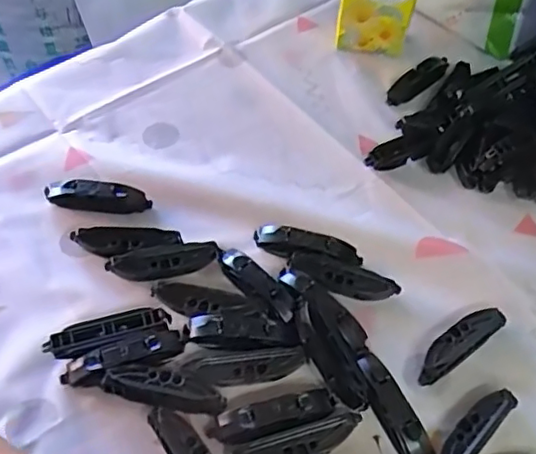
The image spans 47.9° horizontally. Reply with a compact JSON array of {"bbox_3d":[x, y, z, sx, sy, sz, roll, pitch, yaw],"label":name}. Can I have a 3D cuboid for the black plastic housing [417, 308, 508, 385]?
[{"bbox_3d":[0.132,0.079,0.417,0.082,0.013,0.019,-31,61,-21],"label":"black plastic housing"}]

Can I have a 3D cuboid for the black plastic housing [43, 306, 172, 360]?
[{"bbox_3d":[-0.108,0.072,0.410,0.081,0.016,0.021,-16,56,-13],"label":"black plastic housing"}]

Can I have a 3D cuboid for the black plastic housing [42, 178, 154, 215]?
[{"bbox_3d":[-0.137,-0.026,0.482,0.084,0.020,0.017,5,54,2],"label":"black plastic housing"}]

